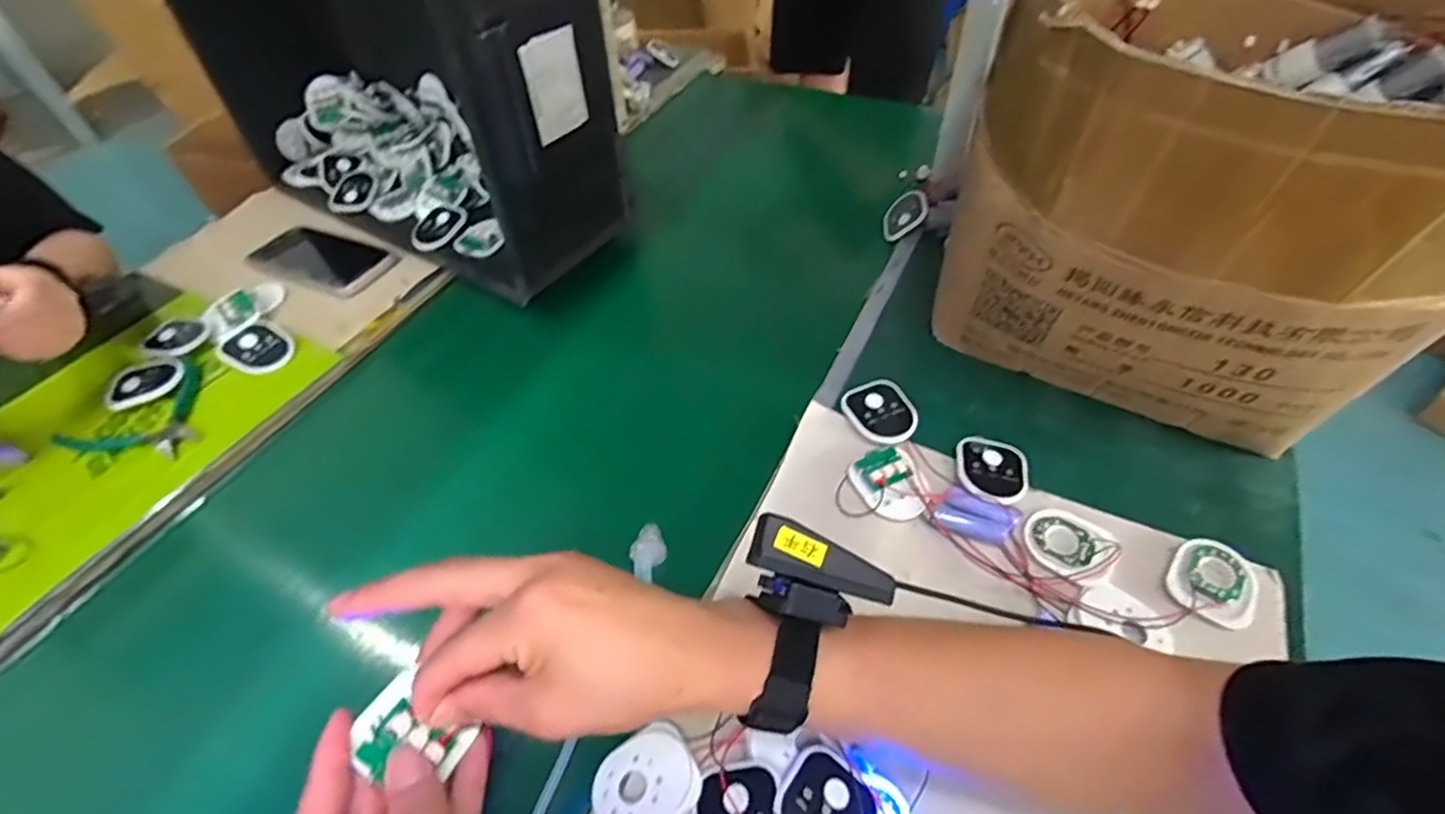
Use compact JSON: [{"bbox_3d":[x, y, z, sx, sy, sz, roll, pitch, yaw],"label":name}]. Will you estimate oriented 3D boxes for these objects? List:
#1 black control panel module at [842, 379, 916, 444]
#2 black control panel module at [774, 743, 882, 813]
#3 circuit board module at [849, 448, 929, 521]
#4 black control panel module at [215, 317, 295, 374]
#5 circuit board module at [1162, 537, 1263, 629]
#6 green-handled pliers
[{"bbox_3d":[0.126,0.005,0.500,0.050,0.014,0.059,-25,54,-19],"label":"black control panel module"},{"bbox_3d":[0.052,0.208,0.330,0.048,0.014,0.057,37,40,23],"label":"black control panel module"},{"bbox_3d":[0.118,0.053,0.463,0.046,0.014,0.056,-9,50,-7],"label":"circuit board module"},{"bbox_3d":[-0.425,-0.055,0.586,0.071,0.013,0.051,28,56,22],"label":"black control panel module"},{"bbox_3d":[0.318,0.111,0.414,0.049,0.007,0.058,35,59,27],"label":"circuit board module"},{"bbox_3d":[-0.478,0.013,0.534,0.106,0.006,0.111,31,57,24],"label":"green-handled pliers"}]

